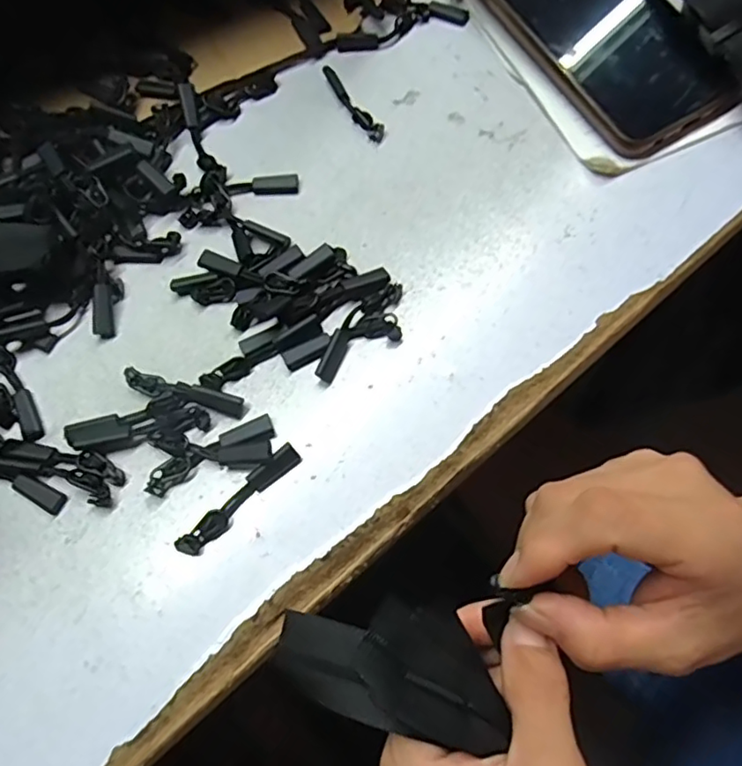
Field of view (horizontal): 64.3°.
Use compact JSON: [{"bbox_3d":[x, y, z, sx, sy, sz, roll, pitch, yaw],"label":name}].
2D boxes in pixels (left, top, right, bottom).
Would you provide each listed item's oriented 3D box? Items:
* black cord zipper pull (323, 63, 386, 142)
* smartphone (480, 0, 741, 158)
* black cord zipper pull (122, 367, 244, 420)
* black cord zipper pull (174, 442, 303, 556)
[{"bbox_3d":[-0.011,-0.154,0.323,0.010,0.004,0.059,-33,72,-9],"label":"black cord zipper pull"},{"bbox_3d":[0.117,-0.196,0.314,0.078,0.011,0.163,-31,74,-7],"label":"smartphone"},{"bbox_3d":[-0.086,0.004,0.265,0.058,0.008,0.010,15,71,8],"label":"black cord zipper pull"},{"bbox_3d":[-0.055,0.049,0.246,0.061,0.007,0.010,-41,73,-11],"label":"black cord zipper pull"}]

